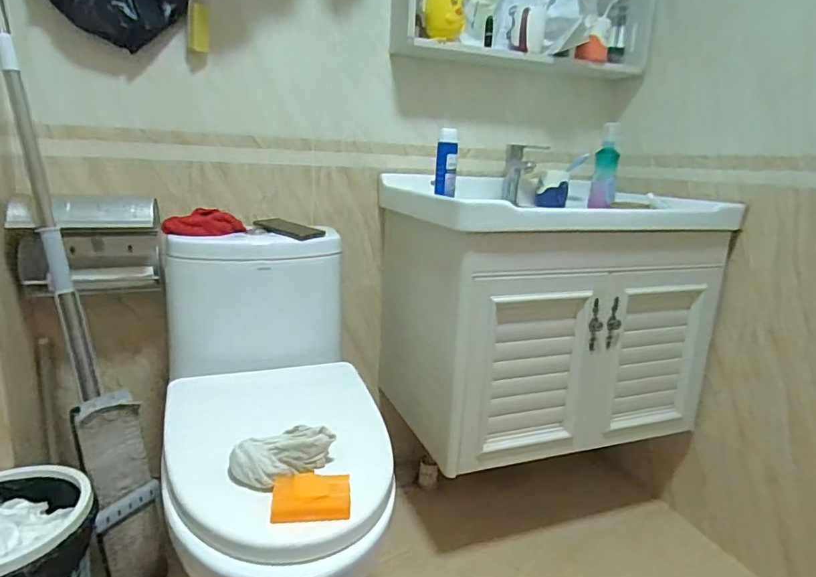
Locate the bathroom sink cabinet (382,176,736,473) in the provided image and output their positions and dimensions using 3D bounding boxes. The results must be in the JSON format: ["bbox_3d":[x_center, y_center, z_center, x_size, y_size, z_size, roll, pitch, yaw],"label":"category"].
[{"bbox_3d":[0.311,0.046,1.247,0.673,0.521,0.432,-2,15,-19],"label":"bathroom sink cabinet"}]

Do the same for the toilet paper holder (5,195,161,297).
[{"bbox_3d":[-0.629,-0.087,1.016,0.245,0.179,0.159,-7,17,-34],"label":"toilet paper holder"}]

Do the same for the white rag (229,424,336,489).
[{"bbox_3d":[-0.179,0.243,0.742,0.147,0.051,0.083,-1,14,-14],"label":"white rag"}]

